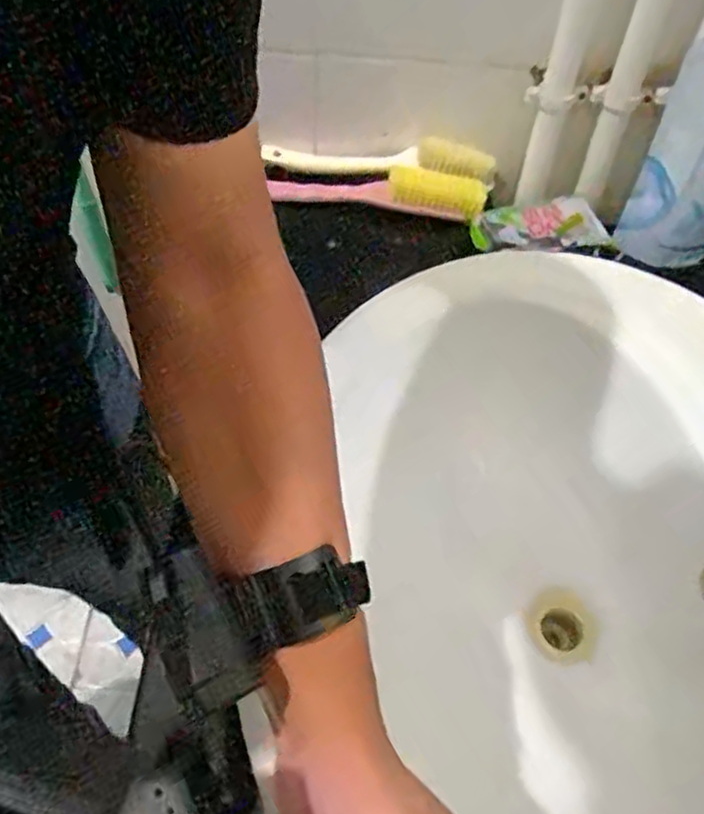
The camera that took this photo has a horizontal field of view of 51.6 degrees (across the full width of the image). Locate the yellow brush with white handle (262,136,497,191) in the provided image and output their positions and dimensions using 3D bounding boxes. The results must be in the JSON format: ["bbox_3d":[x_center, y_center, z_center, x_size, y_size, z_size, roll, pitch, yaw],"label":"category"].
[{"bbox_3d":[0.025,-0.230,0.674,0.208,0.033,0.031,10,54,4],"label":"yellow brush with white handle"}]

